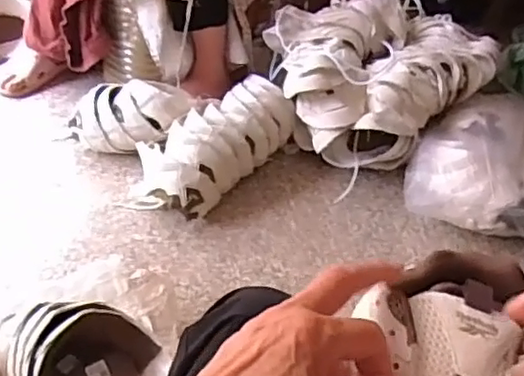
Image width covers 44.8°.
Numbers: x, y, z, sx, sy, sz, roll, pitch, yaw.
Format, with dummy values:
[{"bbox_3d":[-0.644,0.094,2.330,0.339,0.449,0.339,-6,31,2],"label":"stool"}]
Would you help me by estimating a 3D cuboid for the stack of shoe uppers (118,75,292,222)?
[{"bbox_3d":[-0.097,-0.086,1.263,0.174,0.141,0.360,28,42,24],"label":"stack of shoe uppers"}]

